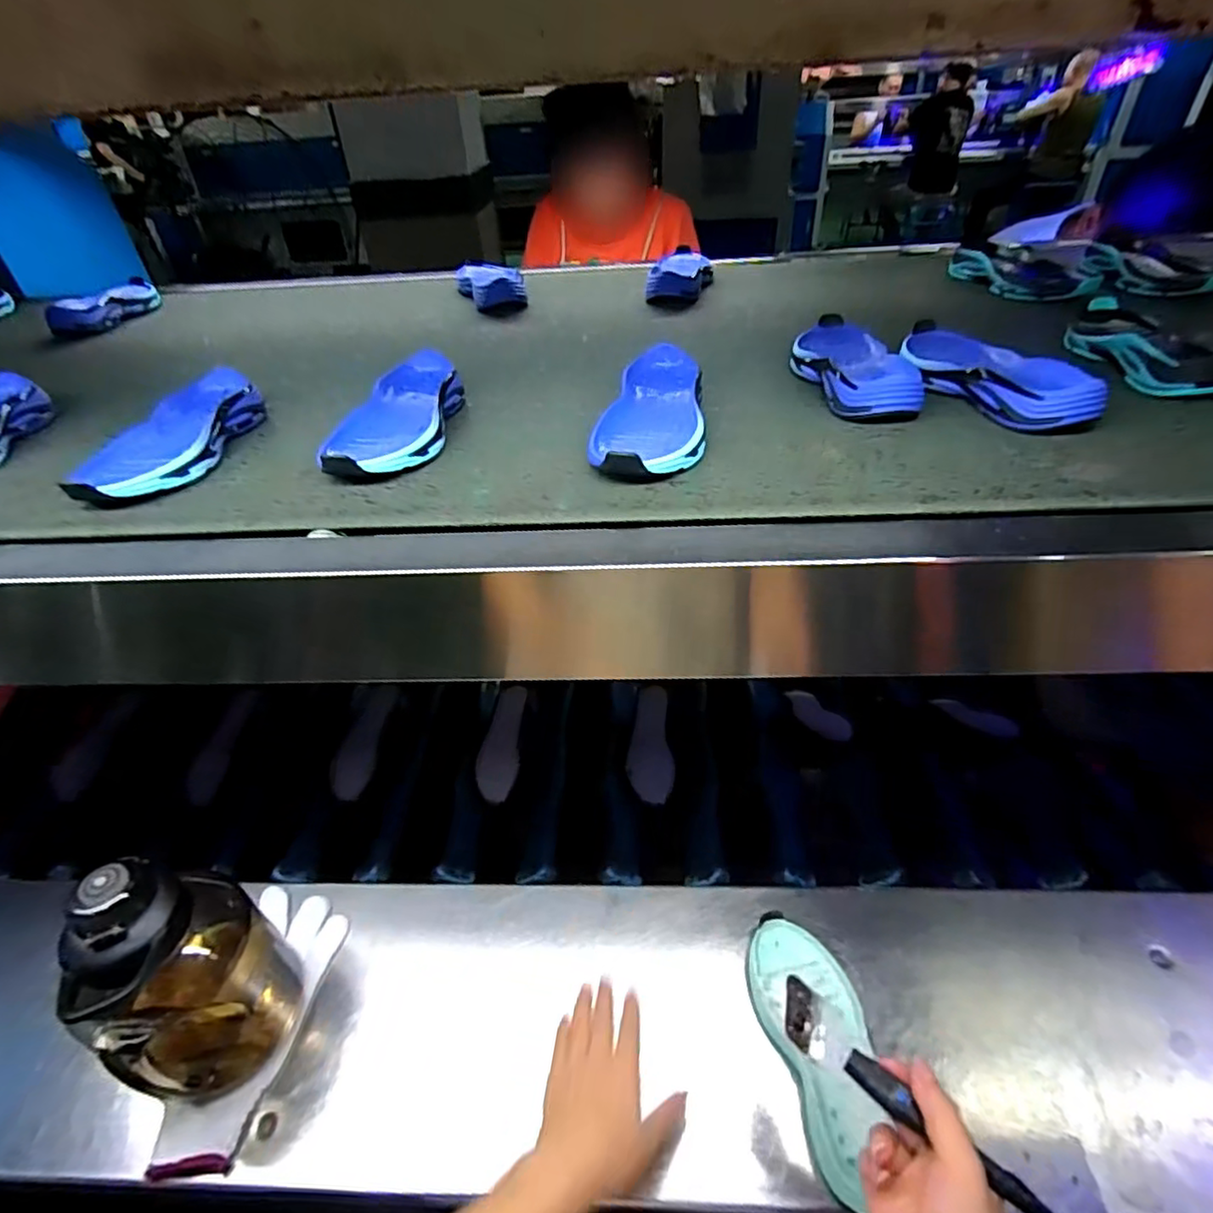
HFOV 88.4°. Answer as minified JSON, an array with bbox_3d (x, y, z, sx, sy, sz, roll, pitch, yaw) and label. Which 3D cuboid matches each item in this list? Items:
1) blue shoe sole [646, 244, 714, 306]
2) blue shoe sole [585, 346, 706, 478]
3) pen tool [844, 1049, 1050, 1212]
[{"bbox_3d":[0.107,-0.461,0.858,0.072,0.037,0.194,6,41,13],"label":"blue shoe sole"},{"bbox_3d":[0.039,-0.155,0.497,0.079,0.034,0.190,4,41,10],"label":"blue shoe sole"},{"bbox_3d":[0.205,0.312,0.361,0.132,0.020,0.020,28,50,26],"label":"pen tool"}]

